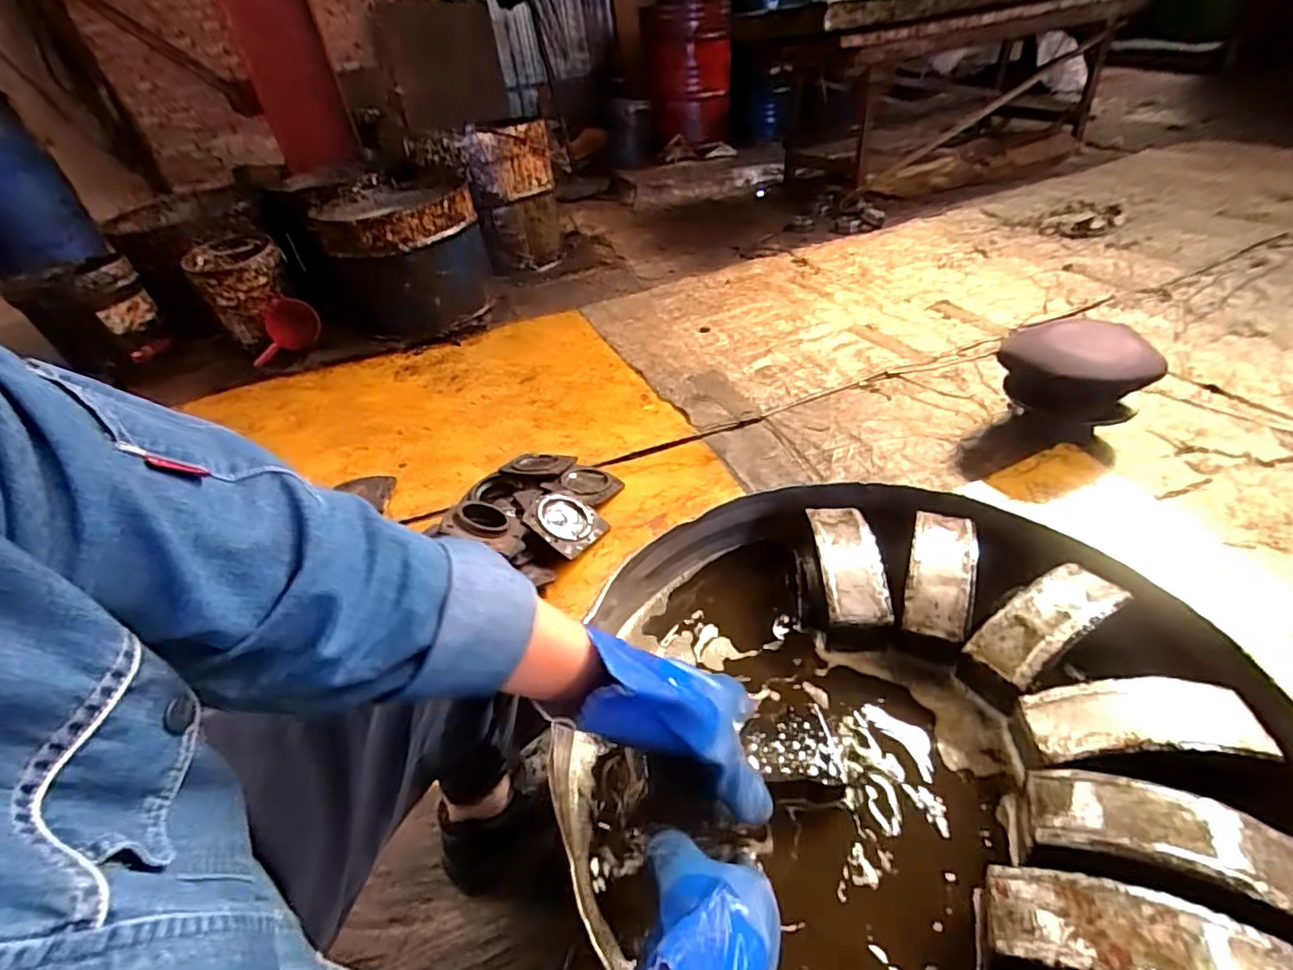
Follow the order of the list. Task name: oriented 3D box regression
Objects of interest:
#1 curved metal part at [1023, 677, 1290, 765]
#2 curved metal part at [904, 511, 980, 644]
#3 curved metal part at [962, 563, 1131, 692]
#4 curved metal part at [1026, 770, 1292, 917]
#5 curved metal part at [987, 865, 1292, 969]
[{"bbox_3d":[0.390,0.185,0.468,0.154,0.035,0.058,-2,39,9],"label":"curved metal part"},{"bbox_3d":[0.303,0.087,0.616,0.060,0.030,0.160,10,43,23],"label":"curved metal part"},{"bbox_3d":[0.371,0.124,0.556,0.154,0.029,0.058,-26,42,-19],"label":"curved metal part"},{"bbox_3d":[0.356,0.239,0.407,0.154,0.032,0.059,10,43,23],"label":"curved metal part"},{"bbox_3d":[0.305,0.297,0.375,0.155,0.076,0.062,8,41,17],"label":"curved metal part"}]

